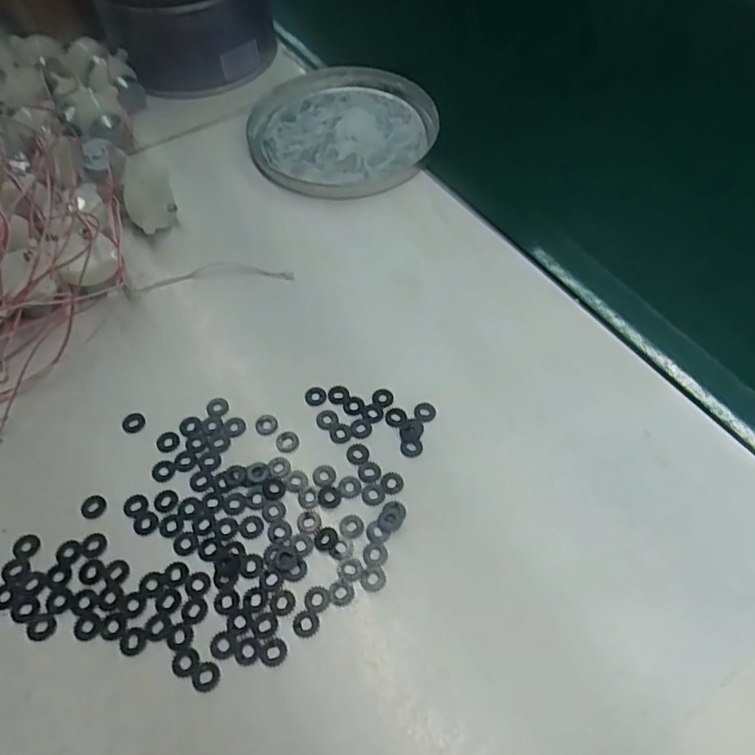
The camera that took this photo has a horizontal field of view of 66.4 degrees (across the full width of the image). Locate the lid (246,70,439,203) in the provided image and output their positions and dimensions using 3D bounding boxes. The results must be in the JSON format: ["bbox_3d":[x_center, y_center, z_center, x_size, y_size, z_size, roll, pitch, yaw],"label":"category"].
[{"bbox_3d":[-0.023,-0.173,0.403,0.123,0.020,0.131,0,58,0],"label":"lid"}]

